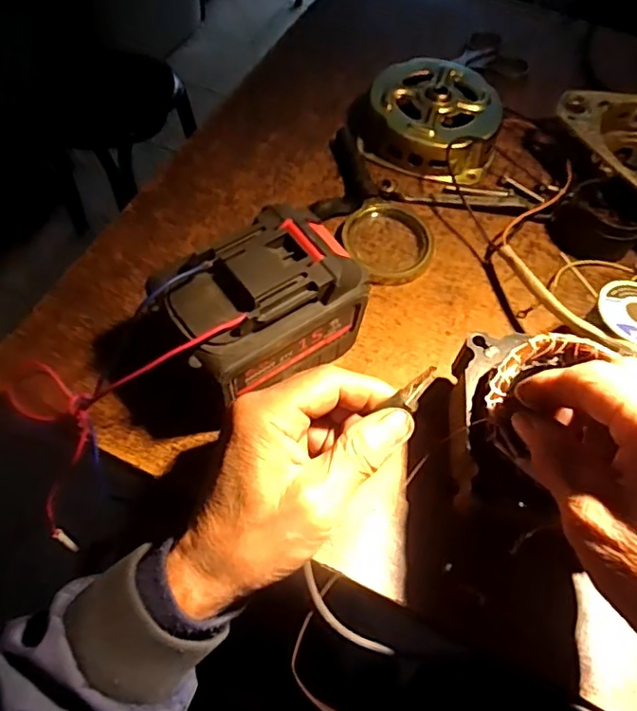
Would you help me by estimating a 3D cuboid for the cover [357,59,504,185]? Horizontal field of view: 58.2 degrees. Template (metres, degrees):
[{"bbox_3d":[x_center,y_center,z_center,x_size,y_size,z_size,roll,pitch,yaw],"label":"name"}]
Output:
[{"bbox_3d":[0.095,-0.200,0.483,0.116,0.038,0.113,23,60,11],"label":"cover"}]

